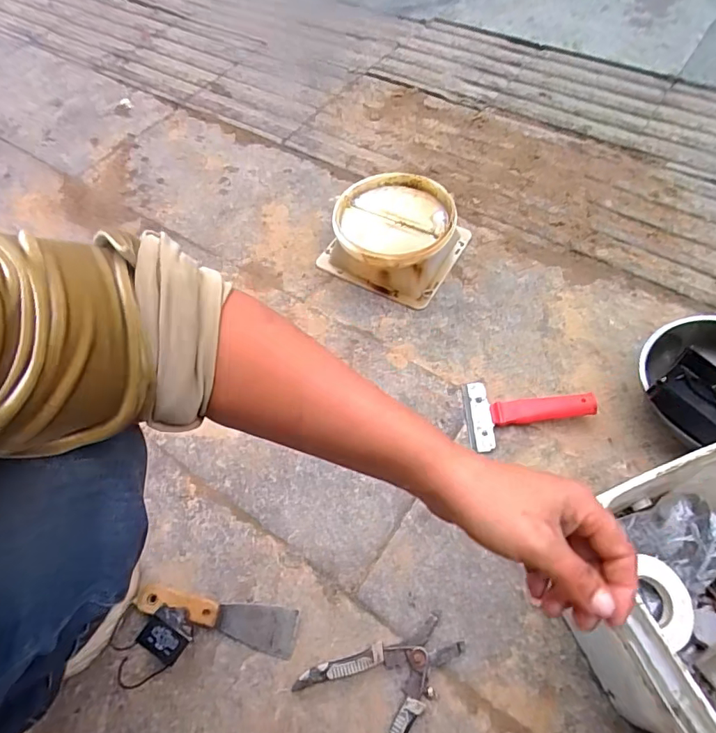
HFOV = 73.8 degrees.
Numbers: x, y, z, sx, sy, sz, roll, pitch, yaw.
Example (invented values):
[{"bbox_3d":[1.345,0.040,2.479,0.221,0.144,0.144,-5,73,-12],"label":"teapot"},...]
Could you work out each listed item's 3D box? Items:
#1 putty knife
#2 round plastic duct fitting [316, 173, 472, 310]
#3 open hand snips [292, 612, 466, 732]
[{"bbox_3d":[-0.155,0.274,0.530,0.177,0.020,0.044,10,60,10],"label":"putty knife"},{"bbox_3d":[0.060,-0.218,0.770,0.200,0.071,0.196,25,63,17],"label":"round plastic duct fitting"},{"bbox_3d":[0.030,0.319,0.486,0.157,0.011,0.116,-38,64,-18],"label":"open hand snips"}]

